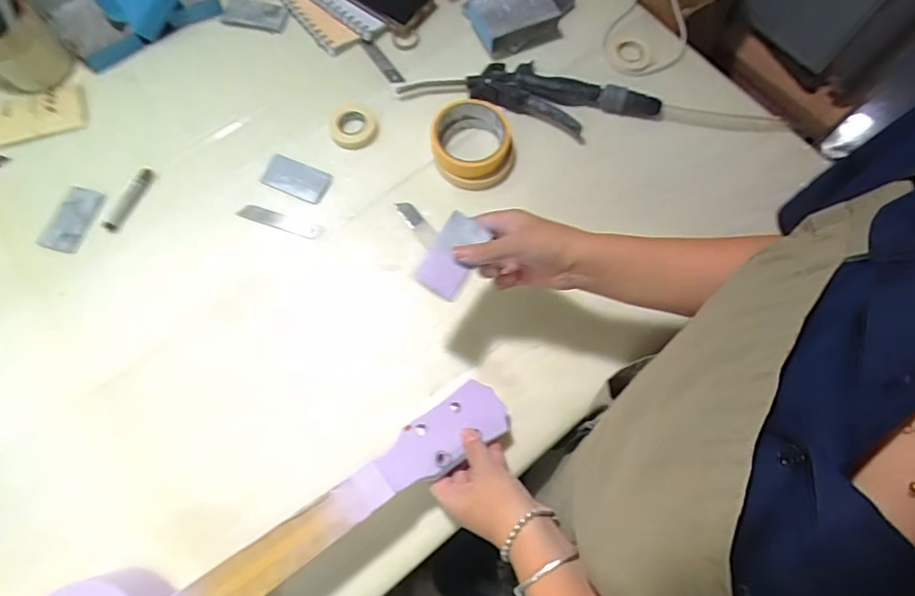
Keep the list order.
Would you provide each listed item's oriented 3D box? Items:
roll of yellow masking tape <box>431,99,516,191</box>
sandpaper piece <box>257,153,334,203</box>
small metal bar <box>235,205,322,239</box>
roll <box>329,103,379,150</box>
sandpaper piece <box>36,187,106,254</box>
[{"bbox_3d":[0.017,-0.175,0.591,0.095,0.045,0.092,-3,71,-1],"label":"roll of yellow masking tape"},{"bbox_3d":[-0.189,-0.142,0.602,0.077,0.004,0.045,20,72,7],"label":"sandpaper piece"},{"bbox_3d":[-0.203,-0.088,0.587,0.095,0.006,0.018,17,81,3],"label":"small metal bar"},{"bbox_3d":[-0.124,-0.205,0.612,0.057,0.019,0.063,-13,71,-4],"label":"roll"},{"bbox_3d":[-0.439,-0.091,0.579,0.049,0.004,0.079,14,72,5],"label":"sandpaper piece"}]

